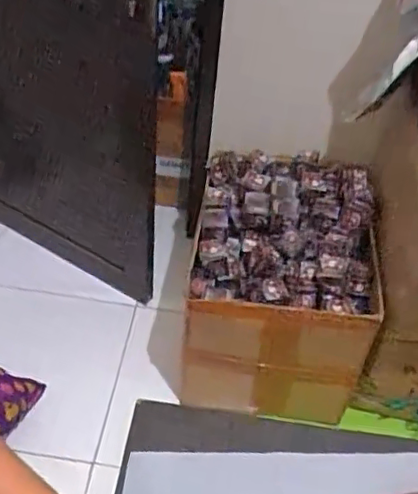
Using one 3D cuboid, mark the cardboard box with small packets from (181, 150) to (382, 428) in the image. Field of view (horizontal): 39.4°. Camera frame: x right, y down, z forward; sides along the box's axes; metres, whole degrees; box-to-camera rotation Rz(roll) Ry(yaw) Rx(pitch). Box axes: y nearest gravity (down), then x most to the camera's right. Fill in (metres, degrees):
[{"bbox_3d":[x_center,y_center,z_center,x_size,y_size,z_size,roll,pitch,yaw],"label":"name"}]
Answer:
[{"bbox_3d":[0.178,0.048,1.492,0.412,0.308,0.554,8,45,1],"label":"cardboard box with small packets"}]

